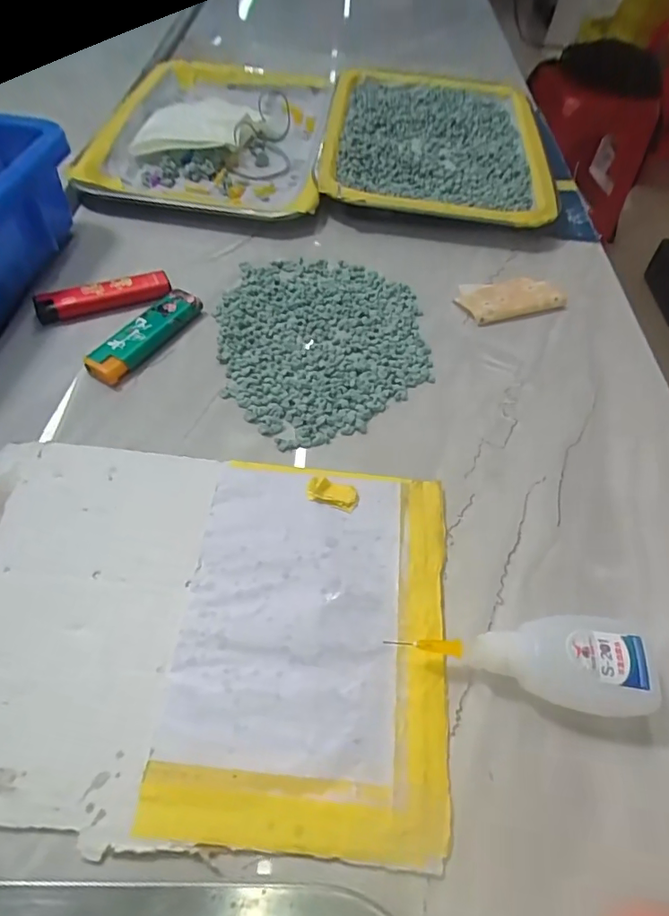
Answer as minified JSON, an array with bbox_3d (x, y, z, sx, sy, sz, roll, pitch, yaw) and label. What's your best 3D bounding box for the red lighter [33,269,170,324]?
[{"bbox_3d":[-0.144,-0.100,0.320,0.078,0.014,0.019,-19,59,-18],"label":"red lighter"}]

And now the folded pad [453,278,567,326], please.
[{"bbox_3d":[0.121,-0.112,0.354,0.074,0.006,0.041,-13,56,-15],"label":"folded pad"}]

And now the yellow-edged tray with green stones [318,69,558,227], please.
[{"bbox_3d":[0.091,-0.285,0.457,0.188,0.025,0.273,12,55,2],"label":"yellow-edged tray with green stones"}]

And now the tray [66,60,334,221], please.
[{"bbox_3d":[-0.102,-0.290,0.448,0.183,0.021,0.269,5,53,-2],"label":"tray"}]

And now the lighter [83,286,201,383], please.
[{"bbox_3d":[-0.111,-0.073,0.303,0.023,0.010,0.080,28,57,13],"label":"lighter"}]

